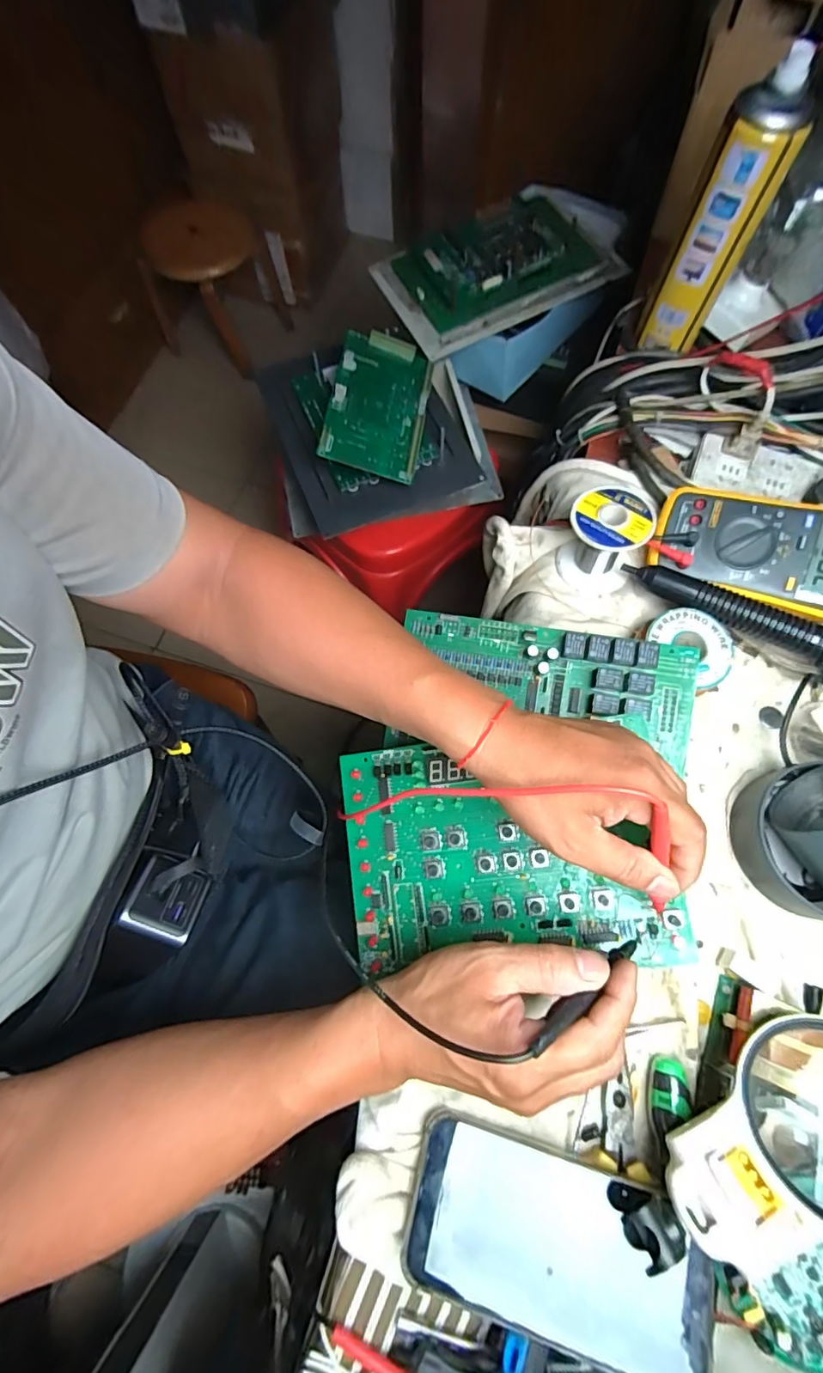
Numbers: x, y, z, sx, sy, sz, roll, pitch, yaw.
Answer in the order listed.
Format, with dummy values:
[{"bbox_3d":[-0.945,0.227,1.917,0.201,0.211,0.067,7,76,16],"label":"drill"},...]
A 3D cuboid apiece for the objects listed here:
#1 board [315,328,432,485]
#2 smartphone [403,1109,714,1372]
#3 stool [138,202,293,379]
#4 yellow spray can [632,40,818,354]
[{"bbox_3d":[-0.041,-0.359,0.652,0.117,0.015,0.201,12,78,-13],"label":"board"},{"bbox_3d":[0.080,0.317,0.288,0.162,0.016,0.081,16,59,15],"label":"smartphone"},{"bbox_3d":[-0.492,-1.013,1.297,0.245,0.282,0.269,16,72,7],"label":"stool"},{"bbox_3d":[0.282,-0.422,0.472,0.064,0.208,0.054,28,74,10],"label":"yellow spray can"}]

